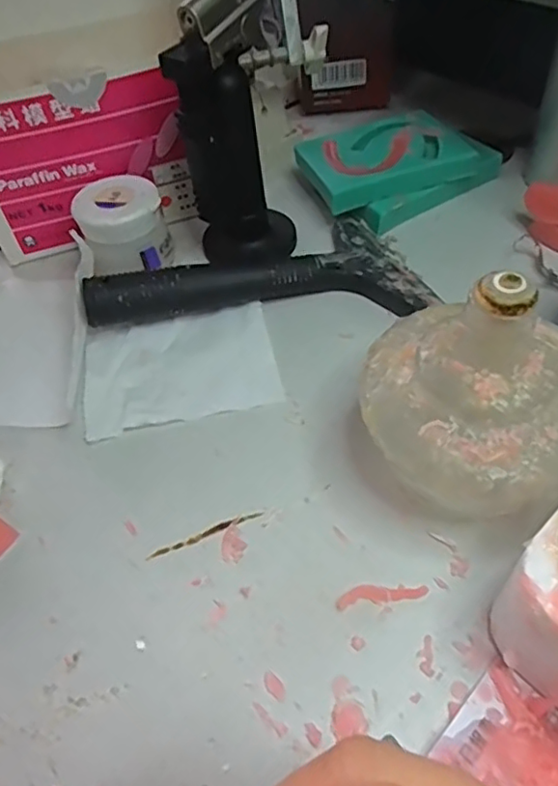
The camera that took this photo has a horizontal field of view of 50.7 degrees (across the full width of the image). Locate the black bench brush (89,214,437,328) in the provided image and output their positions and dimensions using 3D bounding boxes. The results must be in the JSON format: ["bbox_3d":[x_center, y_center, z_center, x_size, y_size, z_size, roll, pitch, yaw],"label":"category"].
[{"bbox_3d":[-0.011,-0.078,0.345,0.186,0.037,0.080,-7,50,1],"label":"black bench brush"}]

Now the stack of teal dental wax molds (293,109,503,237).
[{"bbox_3d":[0.082,-0.152,0.395,0.132,0.037,0.076,-20,51,-10],"label":"stack of teal dental wax molds"}]

